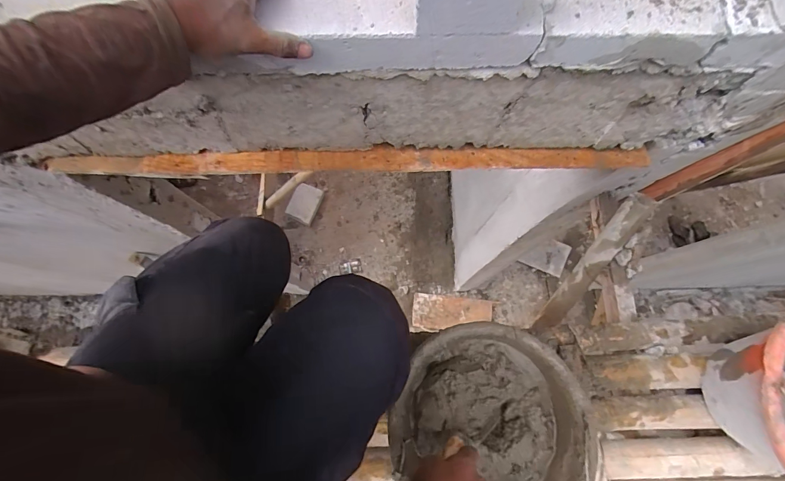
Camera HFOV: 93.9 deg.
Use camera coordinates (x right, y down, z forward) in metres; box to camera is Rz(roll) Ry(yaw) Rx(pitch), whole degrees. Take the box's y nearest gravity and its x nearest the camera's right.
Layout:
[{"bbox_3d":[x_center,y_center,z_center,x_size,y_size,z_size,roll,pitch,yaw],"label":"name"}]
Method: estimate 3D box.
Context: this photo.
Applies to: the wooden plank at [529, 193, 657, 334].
[{"bbox_3d":[0.451,0.076,0.861,0.057,0.432,0.034,20,41,6],"label":"wooden plank"}]

